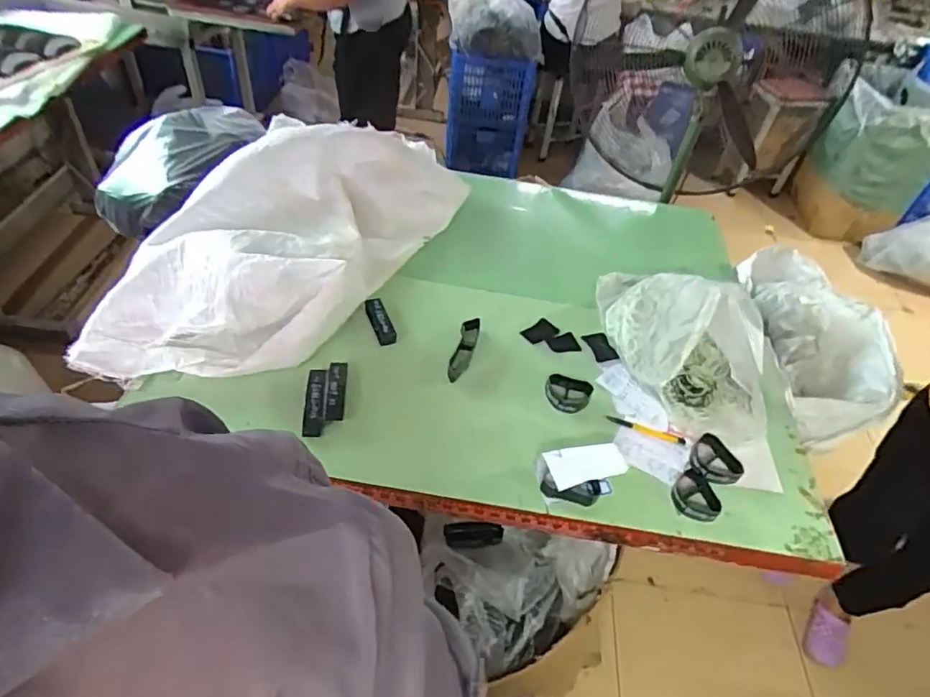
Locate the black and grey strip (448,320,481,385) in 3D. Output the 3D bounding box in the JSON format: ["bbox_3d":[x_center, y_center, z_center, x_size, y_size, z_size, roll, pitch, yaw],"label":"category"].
[{"bbox_3d":[-0.002,0.004,1.118,0.038,0.030,0.160,13,46,5],"label":"black and grey strip"}]

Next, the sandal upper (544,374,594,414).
[{"bbox_3d":[0.192,0.087,1.060,0.084,0.027,0.082,4,46,-4],"label":"sandal upper"}]

